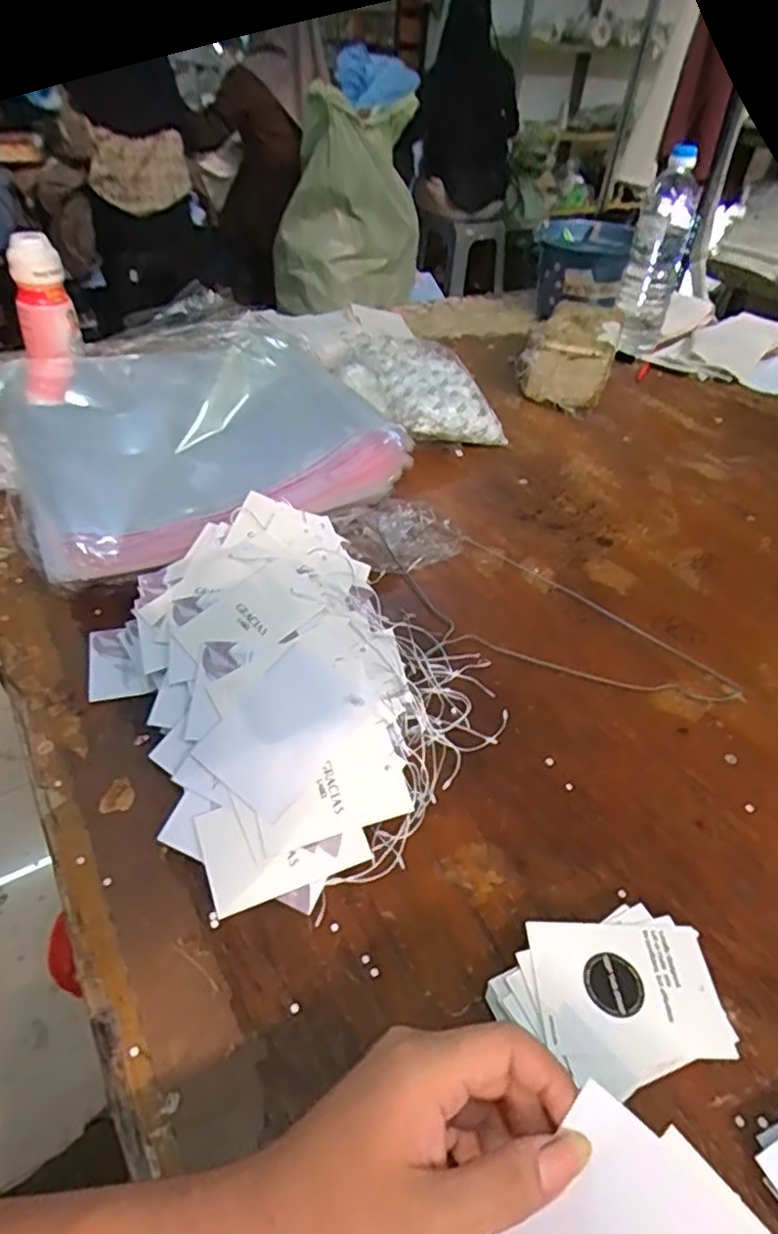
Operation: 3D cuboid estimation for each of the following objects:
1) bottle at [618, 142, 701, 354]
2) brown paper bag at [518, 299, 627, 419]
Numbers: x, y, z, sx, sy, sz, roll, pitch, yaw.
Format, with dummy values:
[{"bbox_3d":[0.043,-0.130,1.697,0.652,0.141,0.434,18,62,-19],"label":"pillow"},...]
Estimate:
[{"bbox_3d":[0.381,-0.502,0.950,0.073,0.270,0.072,17,43,14],"label":"bottle"},{"bbox_3d":[0.258,-0.373,0.934,0.110,0.090,0.211,15,43,12],"label":"brown paper bag"}]

